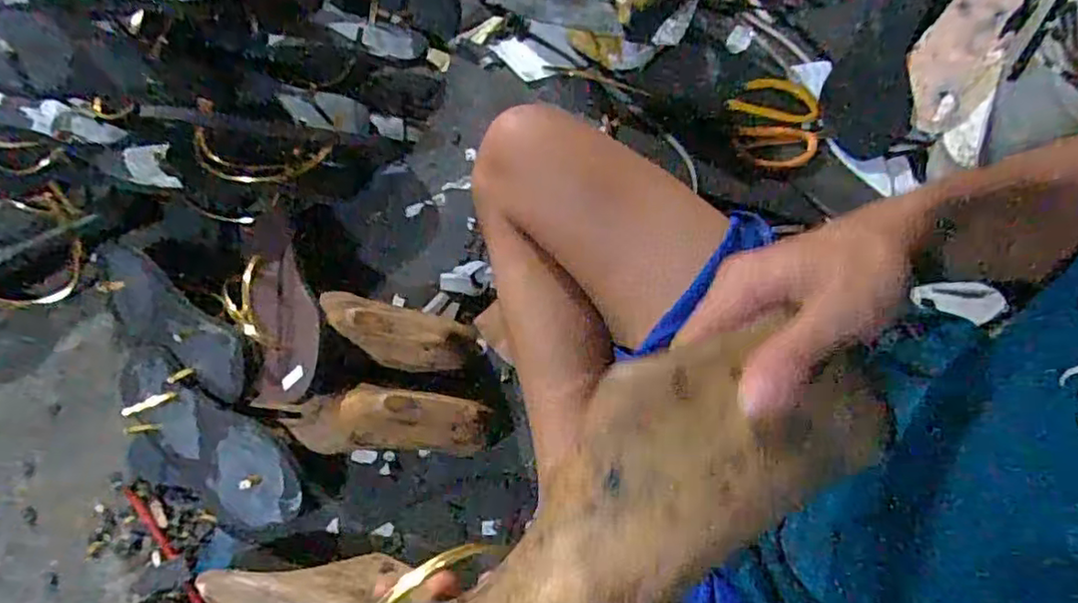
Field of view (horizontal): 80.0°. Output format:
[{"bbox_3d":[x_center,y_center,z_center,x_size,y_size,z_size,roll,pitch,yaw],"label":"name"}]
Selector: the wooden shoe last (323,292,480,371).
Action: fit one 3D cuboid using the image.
[{"bbox_3d":[-0.142,0.025,0.614,0.167,0.056,0.064,15,71,5],"label":"wooden shoe last"}]

